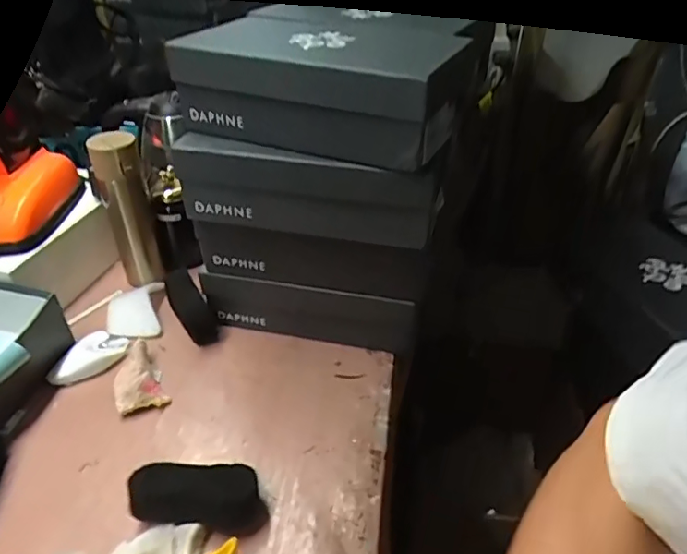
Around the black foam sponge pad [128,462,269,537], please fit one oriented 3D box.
[{"bbox_3d":[-0.147,0.223,0.554,0.136,0.027,0.063,11,37,-5],"label":"black foam sponge pad"}]

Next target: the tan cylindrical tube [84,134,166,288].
[{"bbox_3d":[-0.322,-0.096,0.816,0.065,0.238,0.049,-17,40,-20],"label":"tan cylindrical tube"}]

